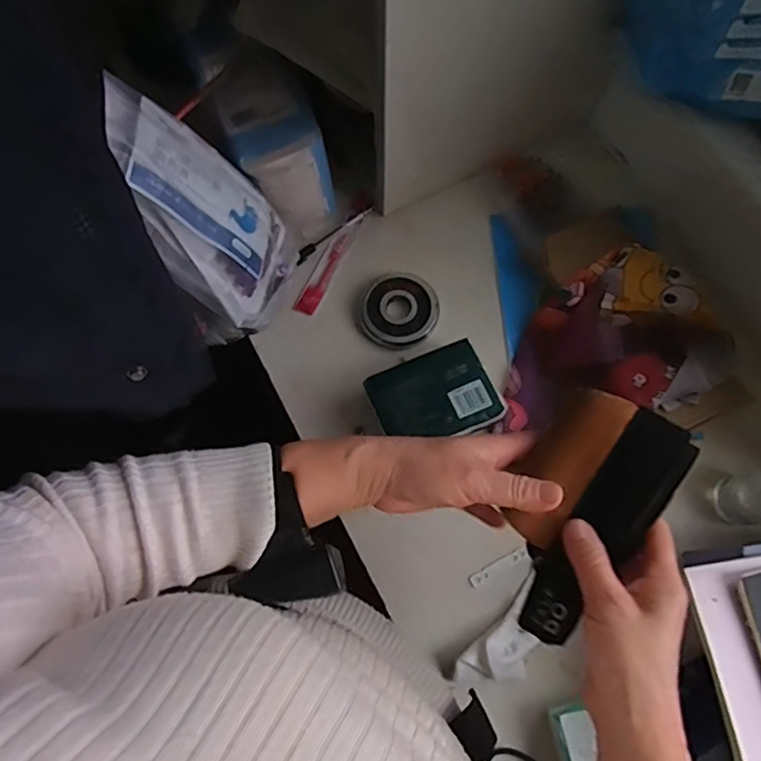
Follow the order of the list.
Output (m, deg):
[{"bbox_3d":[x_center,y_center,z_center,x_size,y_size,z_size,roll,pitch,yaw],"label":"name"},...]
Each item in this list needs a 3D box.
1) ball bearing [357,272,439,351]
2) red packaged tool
[{"bbox_3d":[0.020,-0.079,0.639,0.087,0.020,0.085,37,76,11],"label":"ball bearing"},{"bbox_3d":[-0.061,-0.134,0.662,0.025,0.004,0.131,25,74,7],"label":"red packaged tool"}]

